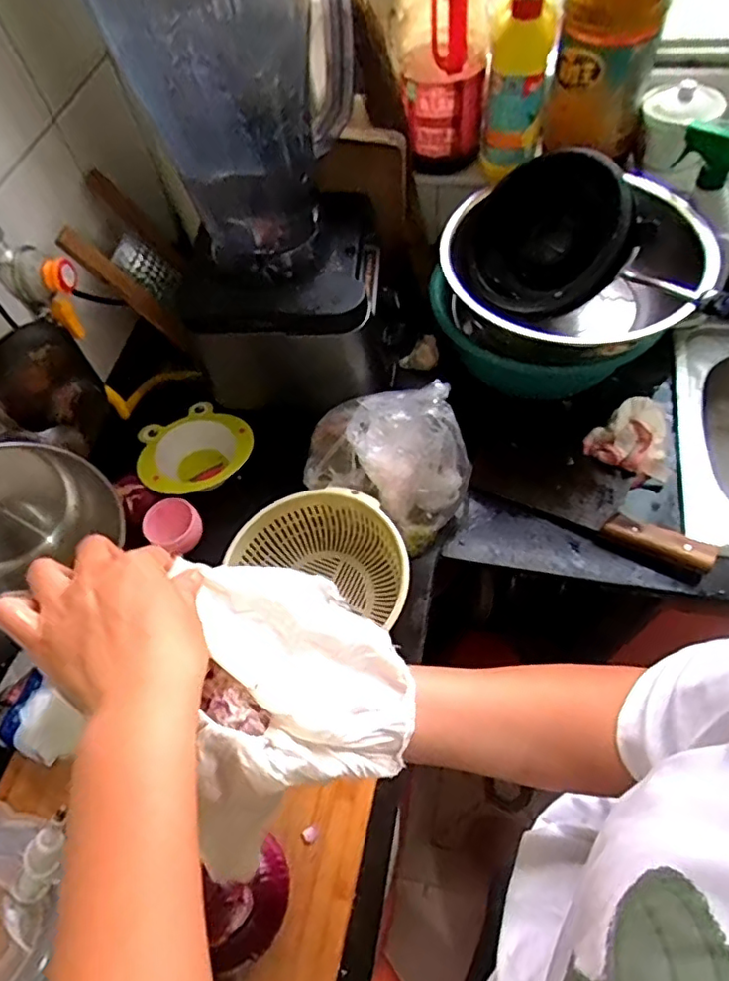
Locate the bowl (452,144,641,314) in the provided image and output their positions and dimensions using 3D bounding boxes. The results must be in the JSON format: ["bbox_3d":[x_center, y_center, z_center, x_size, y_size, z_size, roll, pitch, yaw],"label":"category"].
[{"bbox_3d":[0.210,-0.296,0.680,0.189,0.158,0.085,19,47,12],"label":"bowl"}]

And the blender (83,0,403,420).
[{"bbox_3d":[-0.093,-0.327,0.632,0.229,0.456,0.236,0,60,4],"label":"blender"}]

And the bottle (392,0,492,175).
[{"bbox_3d":[0.094,-0.537,0.709,0.111,0.268,0.098,-1,60,4],"label":"bottle"}]

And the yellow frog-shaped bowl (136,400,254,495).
[{"bbox_3d":[-0.232,-0.050,0.793,0.143,0.058,0.128,-42,65,-19],"label":"yellow frog-shaped bowl"}]

